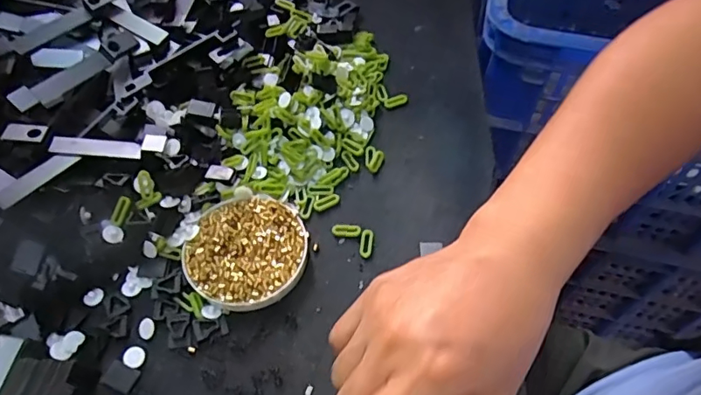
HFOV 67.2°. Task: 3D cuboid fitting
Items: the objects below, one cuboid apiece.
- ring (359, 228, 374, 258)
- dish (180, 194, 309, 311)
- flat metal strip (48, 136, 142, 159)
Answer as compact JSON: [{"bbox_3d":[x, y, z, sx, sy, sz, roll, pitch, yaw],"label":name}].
[{"bbox_3d":[0.011,0.029,0.342,0.008,0.004,0.019,7,55,6],"label":"ring"},{"bbox_3d":[-0.065,0.034,0.333,0.072,0.014,0.074,0,55,1],"label":"dish"},{"bbox_3d":[-0.167,-0.033,0.348,0.058,0.004,0.014,5,61,-2],"label":"flat metal strip"}]

